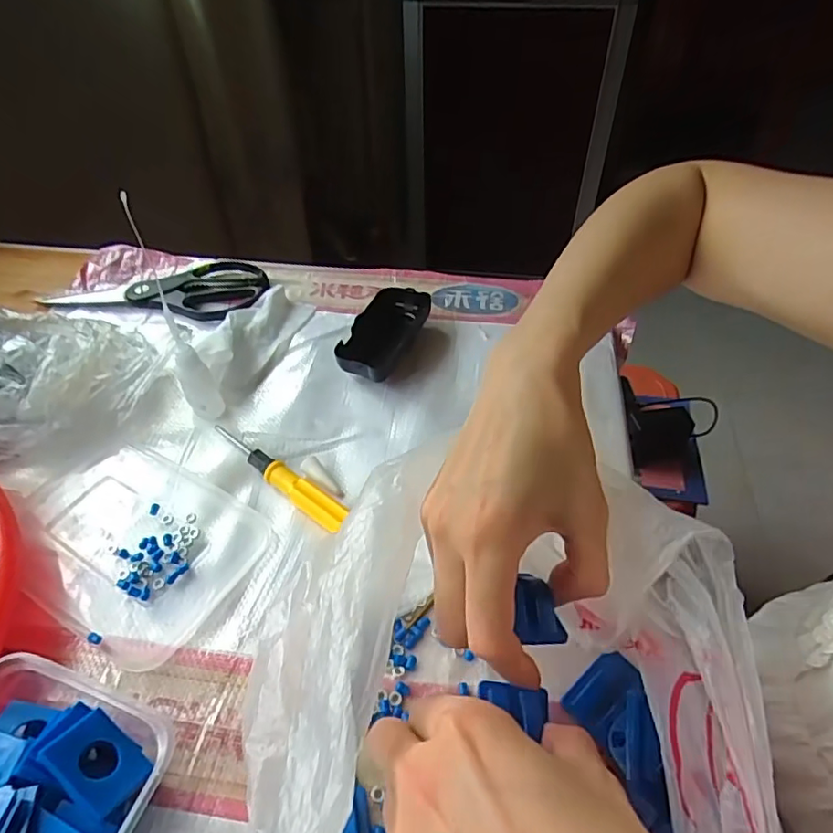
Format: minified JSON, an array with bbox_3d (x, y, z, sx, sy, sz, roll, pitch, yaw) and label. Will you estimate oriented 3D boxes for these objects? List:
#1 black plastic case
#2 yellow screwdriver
[{"bbox_3d":[-0.030,-0.073,0.499,0.049,0.027,0.112,17,50,16],"label":"black plastic case"},{"bbox_3d":[-0.100,0.040,0.403,0.136,0.014,0.020,30,55,26],"label":"yellow screwdriver"}]

